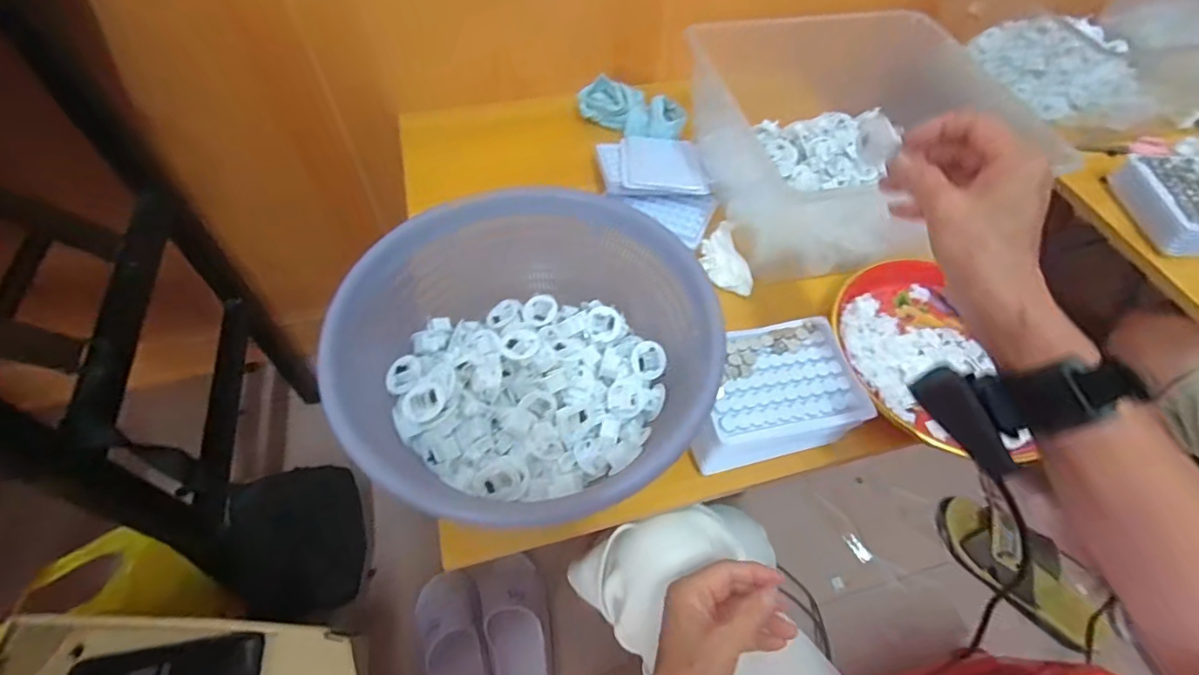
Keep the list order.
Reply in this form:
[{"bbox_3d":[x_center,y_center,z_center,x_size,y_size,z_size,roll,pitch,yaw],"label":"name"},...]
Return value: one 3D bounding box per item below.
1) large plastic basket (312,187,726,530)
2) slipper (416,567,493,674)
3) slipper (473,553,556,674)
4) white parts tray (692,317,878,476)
[{"bbox_3d":[-0.052,0.015,0.435,0.284,0.101,0.273,9,57,4],"label":"large plastic basket"},{"bbox_3d":[-0.211,0.462,0.779,0.088,0.066,0.227,-17,59,-13],"label":"slipper"},{"bbox_3d":[-0.120,0.441,0.799,0.104,0.081,0.220,-16,59,-12],"label":"slipper"},{"bbox_3d":[0.141,0.052,0.449,0.139,0.059,0.104,-13,58,-10],"label":"white parts tray"}]

